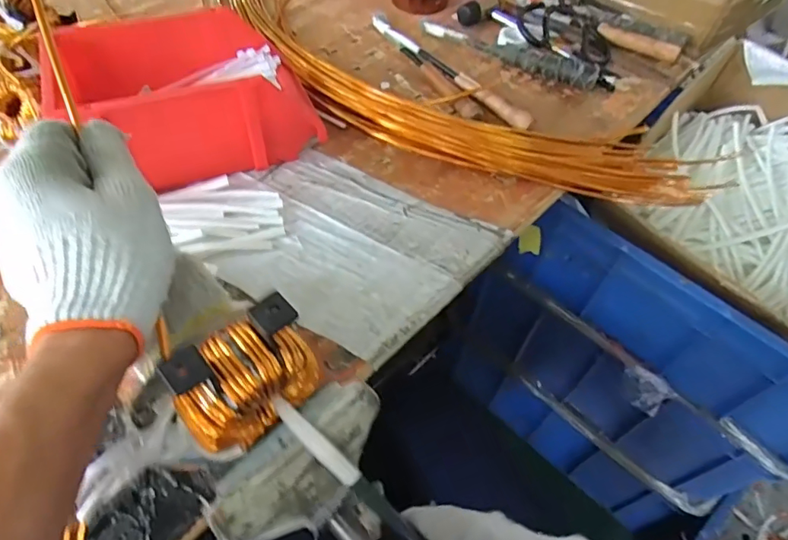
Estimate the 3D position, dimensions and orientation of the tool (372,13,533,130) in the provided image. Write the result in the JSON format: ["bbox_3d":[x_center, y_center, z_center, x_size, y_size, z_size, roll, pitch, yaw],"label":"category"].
[{"bbox_3d":[0.065,-0.281,0.706,0.031,0.028,0.317,-30,62,-25],"label":"tool"}]

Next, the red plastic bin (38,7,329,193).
[{"bbox_3d":[-0.219,-0.190,0.559,0.242,0.117,0.171,-17,57,-17],"label":"red plastic bin"}]

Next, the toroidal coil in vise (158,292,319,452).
[{"bbox_3d":[-0.074,0.054,0.260,0.041,0.066,0.072,36,58,20],"label":"toroidal coil in vise"}]

